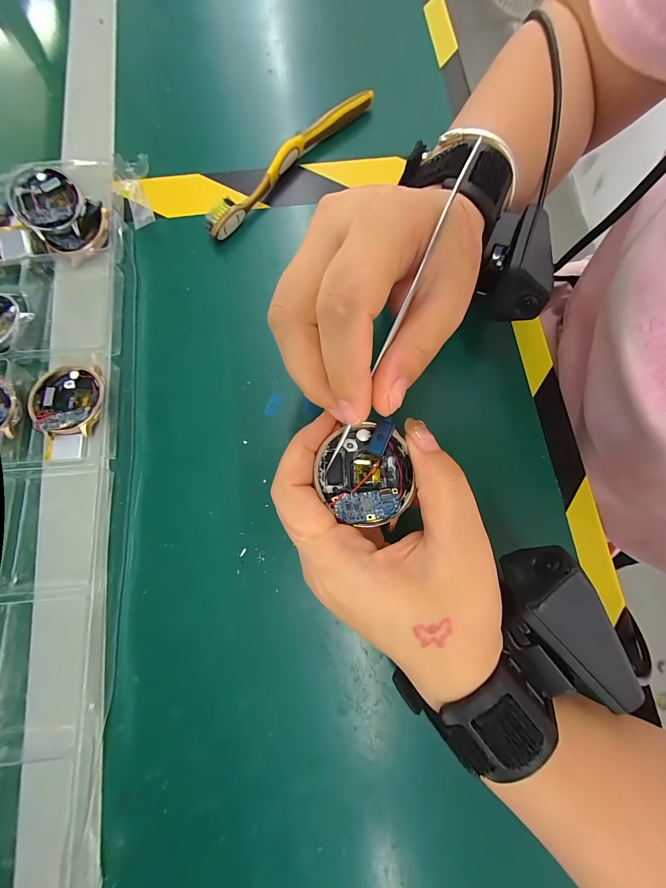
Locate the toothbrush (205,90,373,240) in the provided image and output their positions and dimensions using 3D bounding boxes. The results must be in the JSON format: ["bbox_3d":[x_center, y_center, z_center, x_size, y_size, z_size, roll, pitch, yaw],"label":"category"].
[{"bbox_3d":[-0.032,-0.220,0.243,0.015,0.016,0.178,40,80,7],"label":"toothbrush"}]

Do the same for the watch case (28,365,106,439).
[{"bbox_3d":[-0.167,-0.027,0.199,0.042,0.015,0.046,-5,78,-2],"label":"watch case"}]

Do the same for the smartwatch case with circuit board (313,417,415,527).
[{"bbox_3d":[0.014,0.012,0.136,0.039,0.013,0.042,-5,78,-2],"label":"smartwatch case with circuit board"}]

